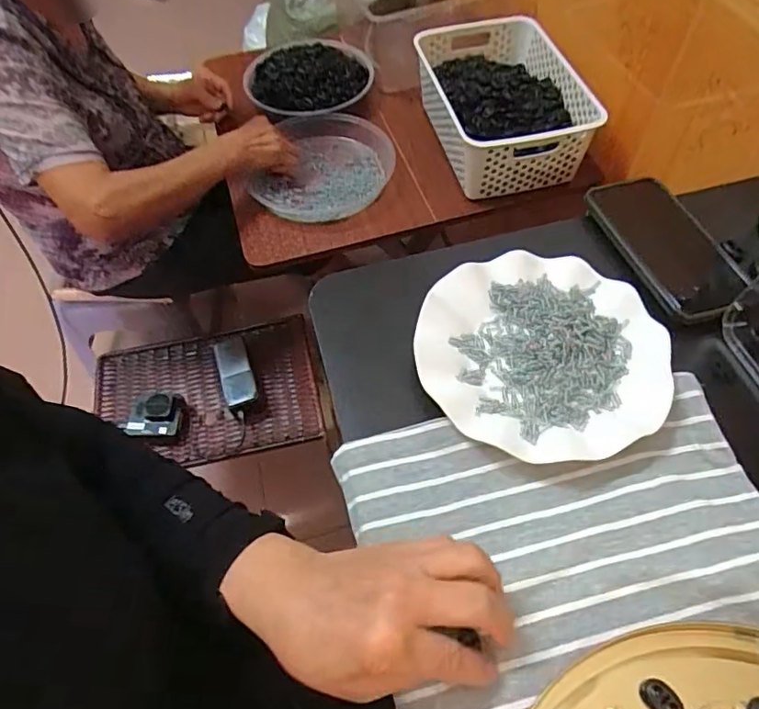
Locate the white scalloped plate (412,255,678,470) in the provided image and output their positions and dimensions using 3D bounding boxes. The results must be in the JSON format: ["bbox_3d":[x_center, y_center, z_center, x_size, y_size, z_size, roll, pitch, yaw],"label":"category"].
[{"bbox_3d":[0.120,-0.003,0.417,0.178,0.024,0.175,-2,57,2],"label":"white scalloped plate"}]

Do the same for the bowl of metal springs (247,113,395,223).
[{"bbox_3d":[-0.082,-0.294,0.862,0.194,0.048,0.213,-2,57,2],"label":"bowl of metal springs"}]

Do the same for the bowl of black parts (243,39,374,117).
[{"bbox_3d":[-0.128,-0.506,0.968,0.224,0.075,0.241,-2,57,2],"label":"bowl of black parts"}]

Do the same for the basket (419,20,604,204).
[{"bbox_3d":[0.190,-0.397,0.857,0.207,0.097,0.318,-13,57,-5],"label":"basket"}]

